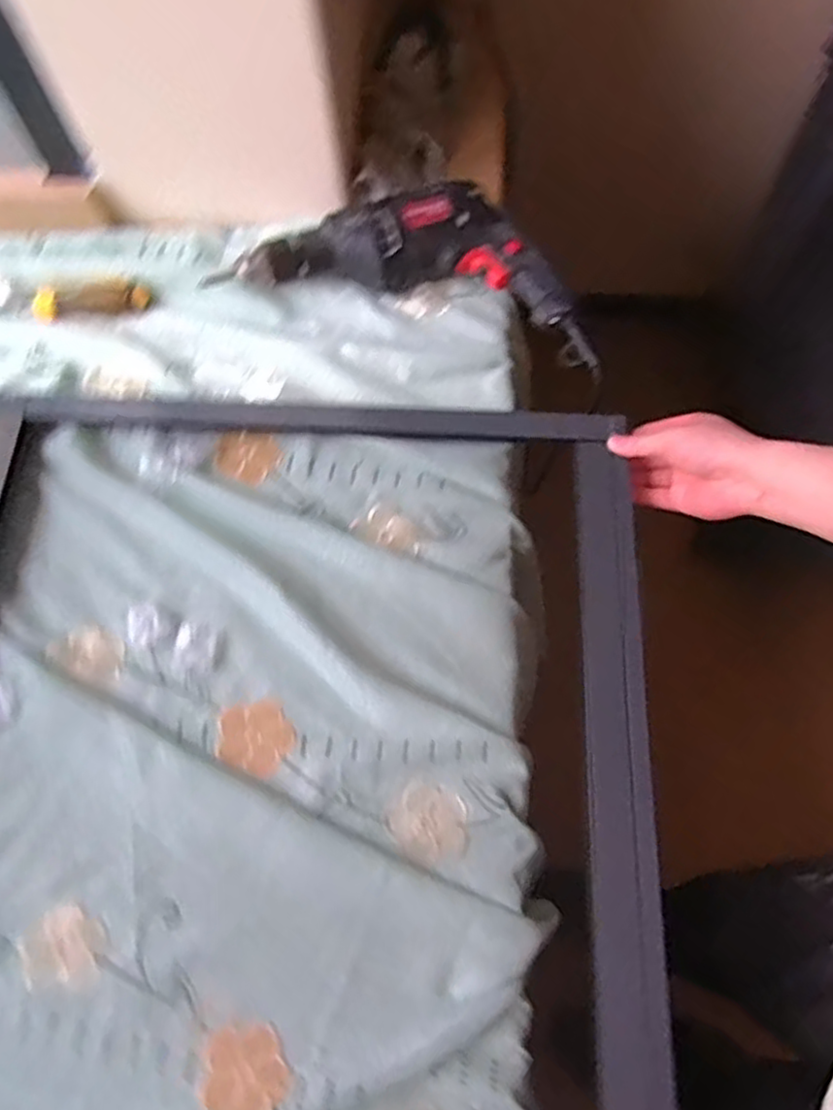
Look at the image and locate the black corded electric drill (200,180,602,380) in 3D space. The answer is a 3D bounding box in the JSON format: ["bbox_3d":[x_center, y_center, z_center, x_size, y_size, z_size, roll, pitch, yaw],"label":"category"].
[{"bbox_3d":[0.005,-0.292,0.682,0.367,0.067,0.171,14,70,7],"label":"black corded electric drill"}]

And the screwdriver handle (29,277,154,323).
[{"bbox_3d":[-0.316,-0.250,0.697,0.108,0.024,0.024,-10,69,-2],"label":"screwdriver handle"}]

